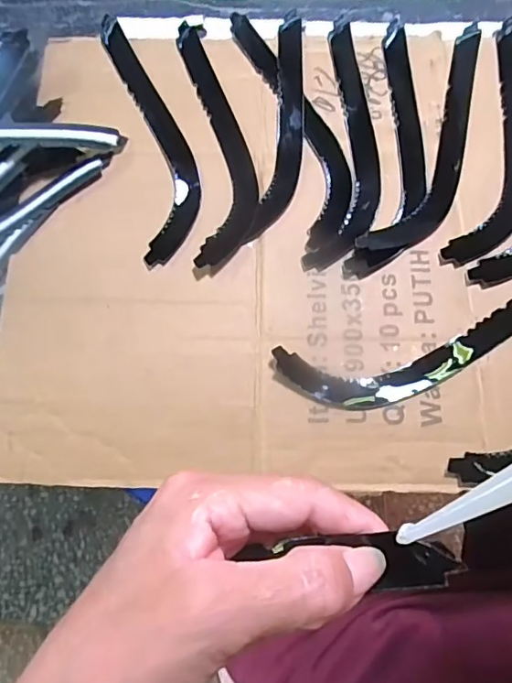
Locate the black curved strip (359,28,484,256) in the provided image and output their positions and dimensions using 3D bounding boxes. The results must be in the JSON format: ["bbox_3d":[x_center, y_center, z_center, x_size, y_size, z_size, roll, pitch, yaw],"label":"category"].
[{"bbox_3d":[0.134,-0.145,0.379,0.045,0.004,0.208,25,73,9],"label":"black curved strip"}]

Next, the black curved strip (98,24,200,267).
[{"bbox_3d":[-0.074,-0.153,0.383,0.044,0.008,0.207,-13,71,-4],"label":"black curved strip"}]

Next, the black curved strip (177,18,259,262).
[{"bbox_3d":[-0.027,-0.149,0.383,0.044,0.004,0.205,-6,71,-1],"label":"black curved strip"}]

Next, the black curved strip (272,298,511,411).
[{"bbox_3d":[0.116,-0.001,0.333,0.202,0.010,0.050,-19,72,-5],"label":"black curved strip"}]

